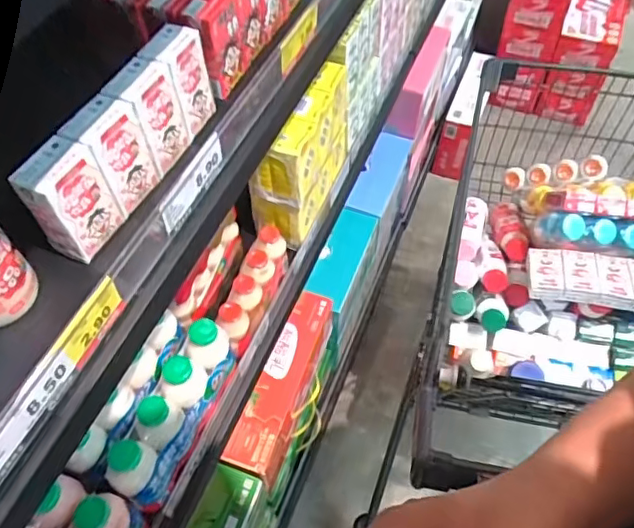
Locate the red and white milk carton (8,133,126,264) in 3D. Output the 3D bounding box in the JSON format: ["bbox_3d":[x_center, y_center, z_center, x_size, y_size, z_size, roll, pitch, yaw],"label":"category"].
[{"bbox_3d":[-0.183,-0.048,0.413,0.032,0.078,0.054,20,58,14],"label":"red and white milk carton"}]

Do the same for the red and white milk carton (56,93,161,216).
[{"bbox_3d":[-0.161,-0.087,0.440,0.034,0.077,0.050,21,58,14],"label":"red and white milk carton"}]

